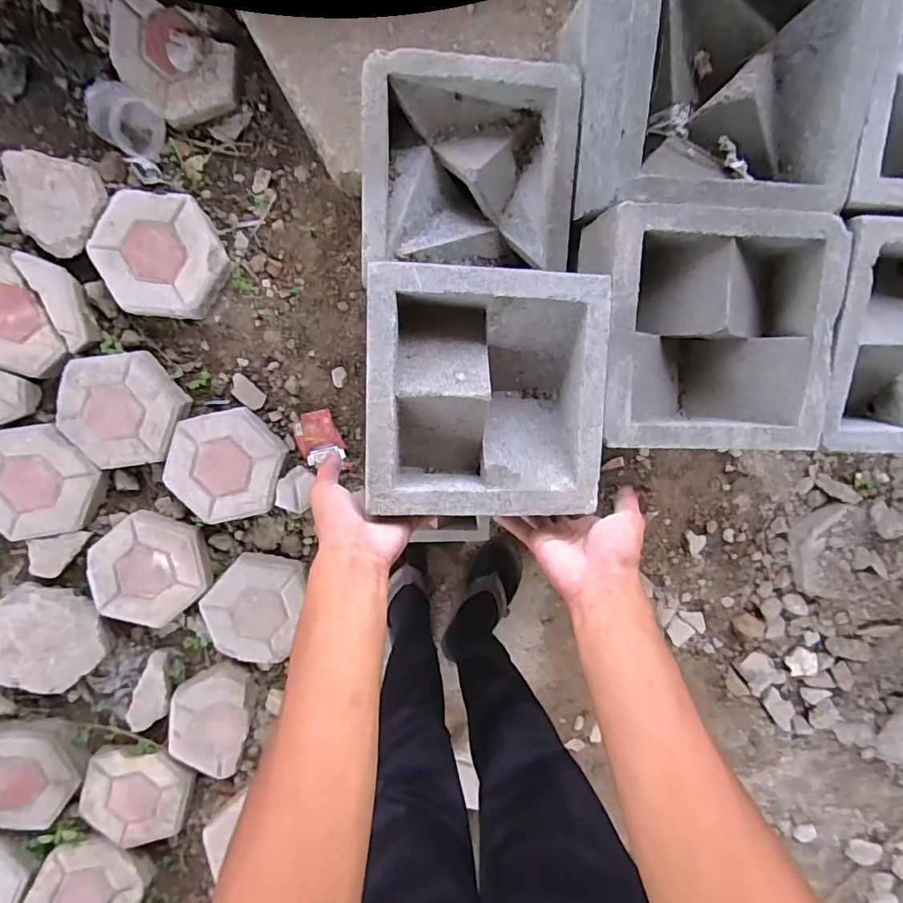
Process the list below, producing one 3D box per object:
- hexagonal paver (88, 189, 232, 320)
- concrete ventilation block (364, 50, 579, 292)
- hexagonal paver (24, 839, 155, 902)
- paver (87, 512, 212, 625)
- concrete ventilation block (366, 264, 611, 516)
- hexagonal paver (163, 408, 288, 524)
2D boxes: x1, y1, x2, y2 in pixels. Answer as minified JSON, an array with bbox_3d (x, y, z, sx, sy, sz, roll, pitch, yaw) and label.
[{"bbox_3d":[-0.506,-0.341,0.901,0.199,0.057,0.207,-32,98,-5],"label":"hexagonal paver"},{"bbox_3d":[0.014,-0.263,0.498,0.200,0.076,0.183,1,98,-6],"label":"concrete ventilation block"},{"bbox_3d":[-0.716,0.875,1.013,0.195,0.060,0.197,20,75,-4],"label":"hexagonal paver"},{"bbox_3d":[-0.575,0.226,0.988,0.215,0.051,0.210,12,92,-9],"label":"paver"},{"bbox_3d":[0.023,-0.048,0.445,0.200,0.070,0.196,0,94,-8],"label":"concrete ventilation block"},{"bbox_3d":[-0.421,0.027,0.965,0.207,0.050,0.195,-12,96,-7],"label":"hexagonal paver"}]

